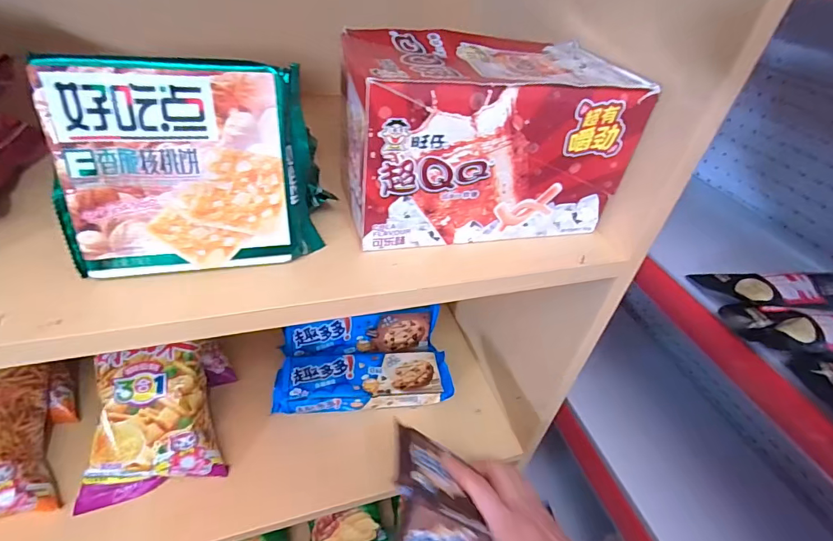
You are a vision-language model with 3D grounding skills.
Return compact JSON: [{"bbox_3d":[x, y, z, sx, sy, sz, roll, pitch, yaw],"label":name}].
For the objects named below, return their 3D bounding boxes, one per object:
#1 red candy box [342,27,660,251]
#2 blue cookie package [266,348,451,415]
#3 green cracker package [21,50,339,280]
[{"bbox_3d":[0.051,-0.103,0.344,0.201,0.122,0.104,-6,41,-16],"label":"red candy box"},{"bbox_3d":[-0.068,0.146,0.576,0.225,0.036,0.073,-1,40,-10],"label":"blue cookie package"},{"bbox_3d":[-0.137,-0.066,0.279,0.154,0.125,0.049,-6,24,-16],"label":"green cracker package"}]

